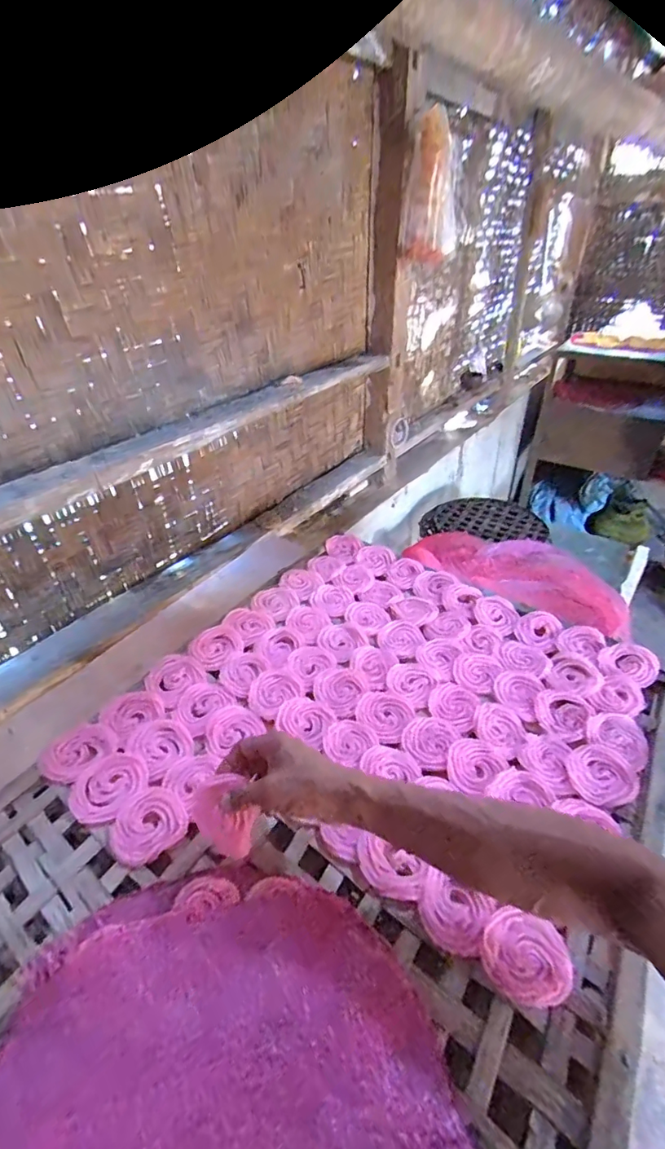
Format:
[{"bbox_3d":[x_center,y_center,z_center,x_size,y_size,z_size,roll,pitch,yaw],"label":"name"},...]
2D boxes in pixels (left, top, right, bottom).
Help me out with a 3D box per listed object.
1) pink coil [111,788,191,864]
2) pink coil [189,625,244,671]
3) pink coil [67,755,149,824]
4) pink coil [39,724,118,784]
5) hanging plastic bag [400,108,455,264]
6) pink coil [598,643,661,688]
[{"bbox_3d":[-0.191,0.260,0.504,0.067,0.012,0.069,0,37,0],"label":"pink coil"},{"bbox_3d":[-0.168,0.103,0.709,0.066,0.011,0.073,31,46,35],"label":"pink coil"},{"bbox_3d":[-0.249,0.237,0.542,0.073,0.013,0.078,0,37,0],"label":"pink coil"},{"bbox_3d":[-0.297,0.207,0.569,0.078,0.011,0.059,-30,46,-34],"label":"pink coil"},{"bbox_3d":[0.224,-0.868,1.096,0.118,0.262,0.066,7,37,9],"label":"hanging plastic bag"},{"bbox_3d":[0.415,0.123,0.678,0.072,0.024,0.062,18,40,23],"label":"pink coil"}]

